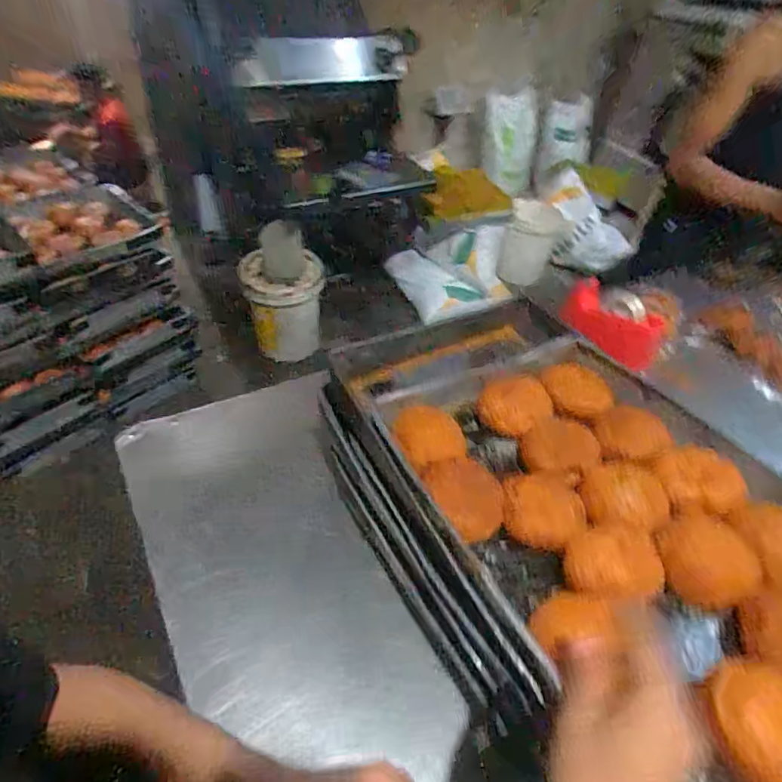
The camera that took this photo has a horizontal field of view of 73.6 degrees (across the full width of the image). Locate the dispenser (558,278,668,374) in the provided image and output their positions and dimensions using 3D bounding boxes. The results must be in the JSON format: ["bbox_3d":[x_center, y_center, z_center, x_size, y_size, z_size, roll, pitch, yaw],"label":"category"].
[{"bbox_3d":[0.430,-0.127,1.013,0.197,0.096,0.062,33,42,-3],"label":"dispenser"}]

